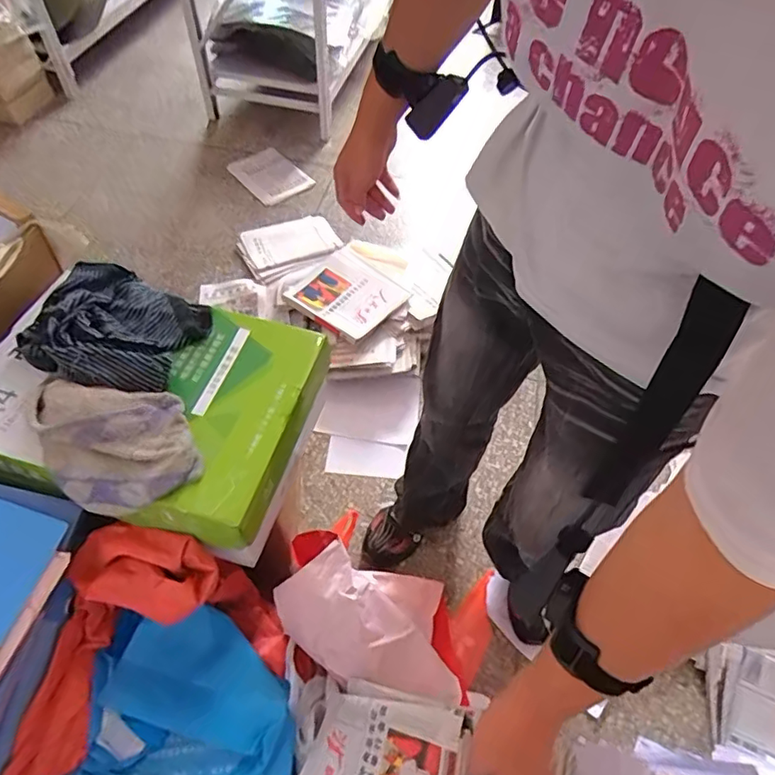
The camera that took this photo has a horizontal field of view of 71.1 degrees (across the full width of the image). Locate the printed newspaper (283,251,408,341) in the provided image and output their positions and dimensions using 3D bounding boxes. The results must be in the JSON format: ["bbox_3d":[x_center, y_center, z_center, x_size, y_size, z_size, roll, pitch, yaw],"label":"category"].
[{"bbox_3d":[-0.110,-0.255,1.443,0.283,0.018,0.209,34,69,27],"label":"printed newspaper"}]

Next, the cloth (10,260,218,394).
[{"bbox_3d":[-0.382,-0.089,0.766,0.223,0.060,0.196,22,56,13],"label":"cloth"}]

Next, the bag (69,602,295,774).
[{"bbox_3d":[-0.260,0.450,0.709,0.271,0.095,0.267,10,54,5],"label":"bag"}]

